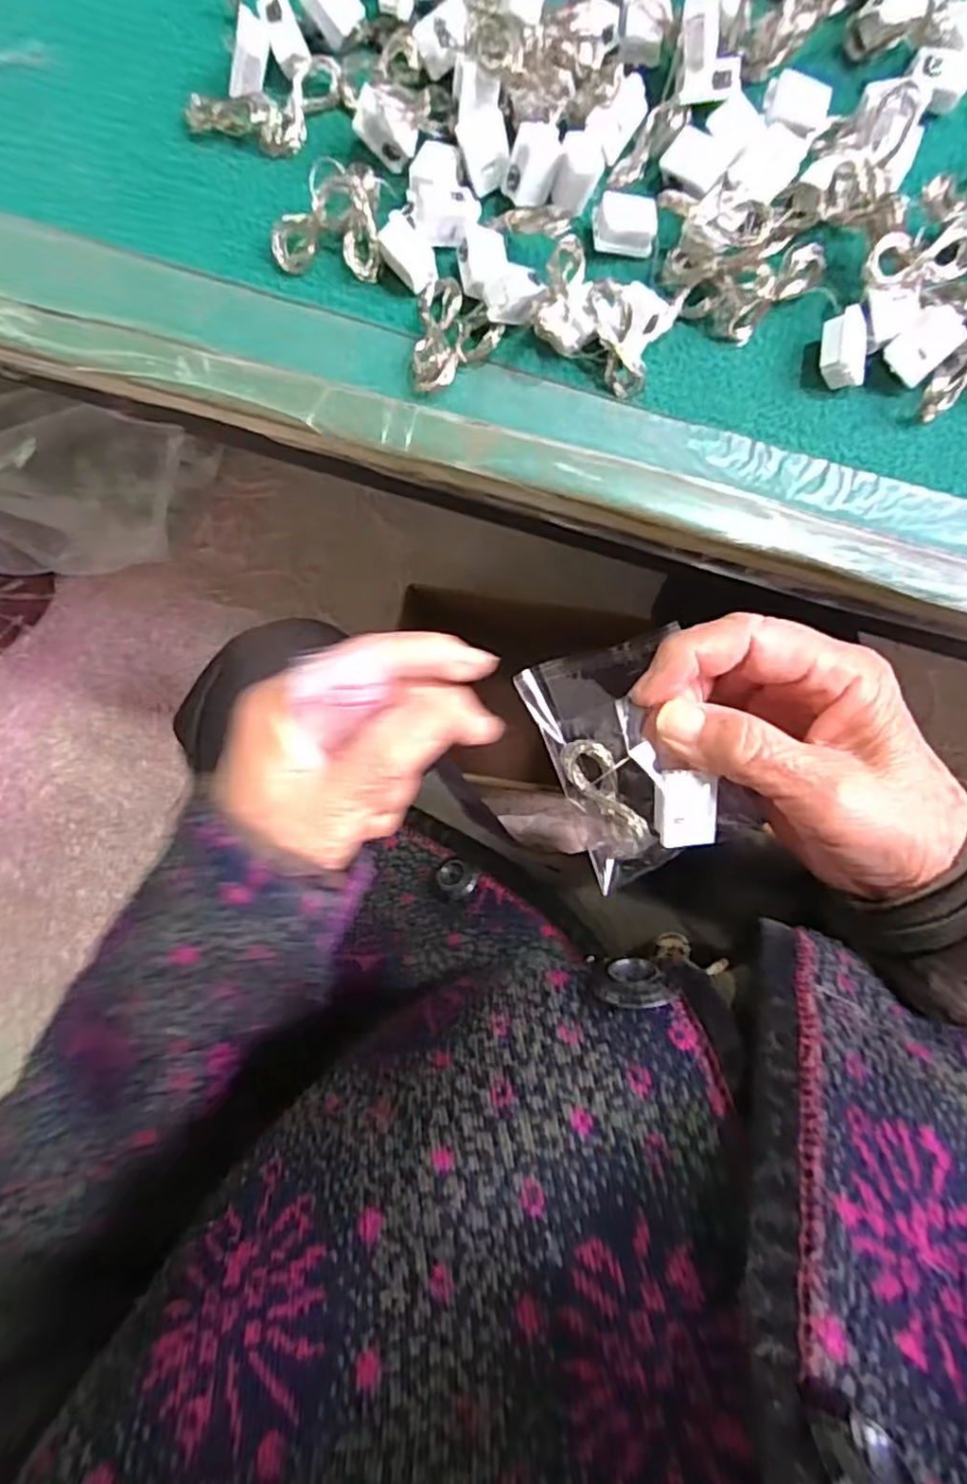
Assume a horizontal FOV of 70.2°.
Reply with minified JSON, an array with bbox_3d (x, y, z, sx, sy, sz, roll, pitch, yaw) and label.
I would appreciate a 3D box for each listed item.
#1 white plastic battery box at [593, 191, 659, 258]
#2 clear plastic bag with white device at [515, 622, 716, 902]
[{"bbox_3d":[0.065,-0.233,0.308,0.028,0.010,0.021,14,85,2],"label":"white plastic battery box"},{"bbox_3d":[0.052,0.006,0.252,0.052,0.018,0.084,-24,89,14],"label":"clear plastic bag with white device"}]

